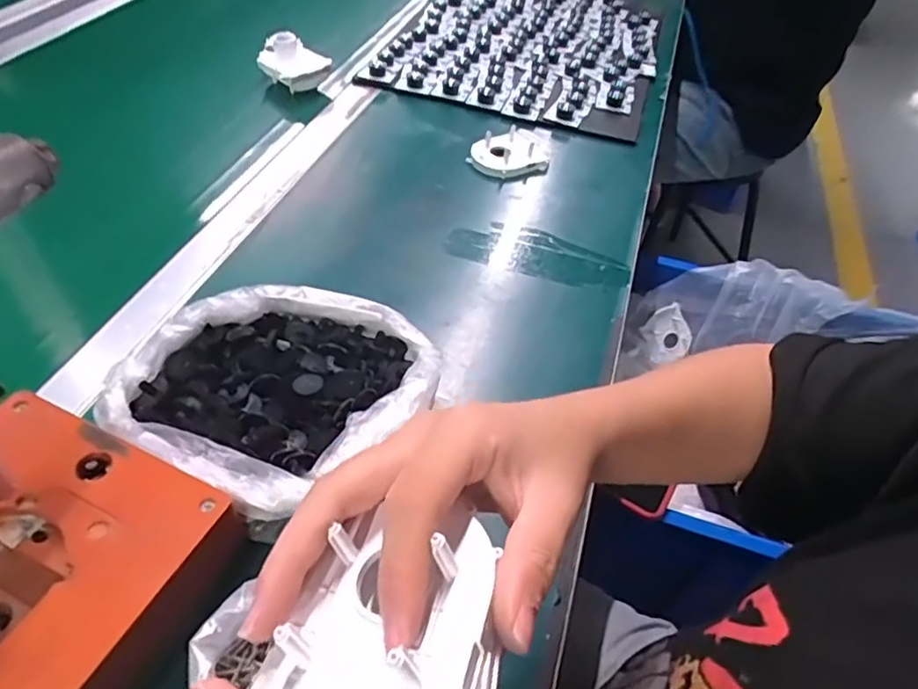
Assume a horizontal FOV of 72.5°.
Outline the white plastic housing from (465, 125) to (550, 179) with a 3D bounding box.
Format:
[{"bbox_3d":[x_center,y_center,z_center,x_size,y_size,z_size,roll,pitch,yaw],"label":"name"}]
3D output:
[{"bbox_3d":[0.058,-0.217,0.702,0.085,0.025,0.070,10,48,5],"label":"white plastic housing"}]

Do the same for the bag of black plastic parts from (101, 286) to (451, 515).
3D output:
[{"bbox_3d":[-0.107,0.037,0.418,0.162,0.073,0.191,35,54,25],"label":"bag of black plastic parts"}]

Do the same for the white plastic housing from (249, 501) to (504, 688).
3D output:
[{"bbox_3d":[-0.023,0.090,0.187,0.066,0.030,0.075,5,47,0],"label":"white plastic housing"}]

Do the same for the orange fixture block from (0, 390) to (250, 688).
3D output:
[{"bbox_3d":[-0.214,0.126,0.320,0.162,0.076,0.151,20,49,14],"label":"orange fixture block"}]

